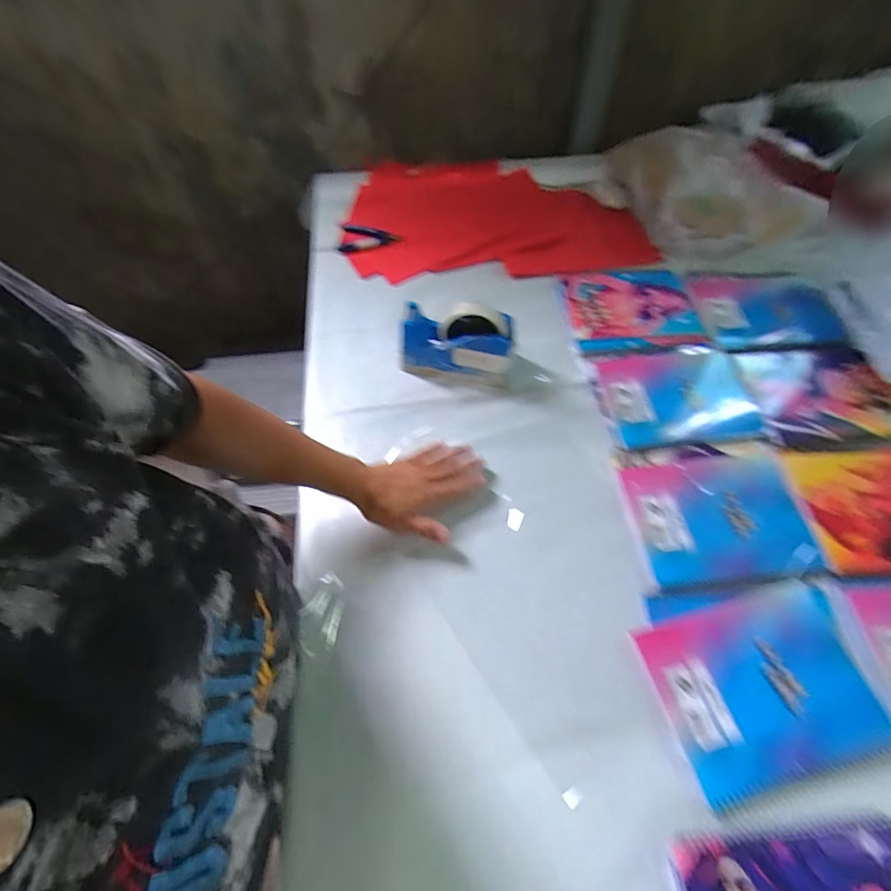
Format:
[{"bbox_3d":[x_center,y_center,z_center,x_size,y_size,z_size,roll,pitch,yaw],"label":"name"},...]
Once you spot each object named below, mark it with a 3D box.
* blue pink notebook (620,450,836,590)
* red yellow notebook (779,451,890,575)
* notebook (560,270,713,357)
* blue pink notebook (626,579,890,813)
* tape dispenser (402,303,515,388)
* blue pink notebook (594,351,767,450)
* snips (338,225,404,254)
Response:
[{"bbox_3d":[0.319,0.084,0.511,0.194,0.008,0.151,-6,59,-2],"label":"blue pink notebook"},{"bbox_3d":[0.517,0.074,0.512,0.198,0.006,0.151,-1,59,1],"label":"red yellow notebook"},{"bbox_3d":[0.288,-0.215,0.690,0.192,0.009,0.170,-4,59,-1],"label":"notebook"},{"bbox_3d":[0.304,0.226,0.421,0.201,0.009,0.146,-13,60,-6],"label":"blue pink notebook"},{"bbox_3d":[0.012,-0.145,0.597,0.155,0.104,0.061,7,60,6],"label":"tape dispenser"},{"bbox_3d":[0.315,-0.070,0.599,0.187,0.009,0.152,-4,59,-1],"label":"blue pink notebook"},{"bbox_3d":[-0.135,-0.369,0.788,0.110,0.016,0.067,3,59,4],"label":"snips"}]

